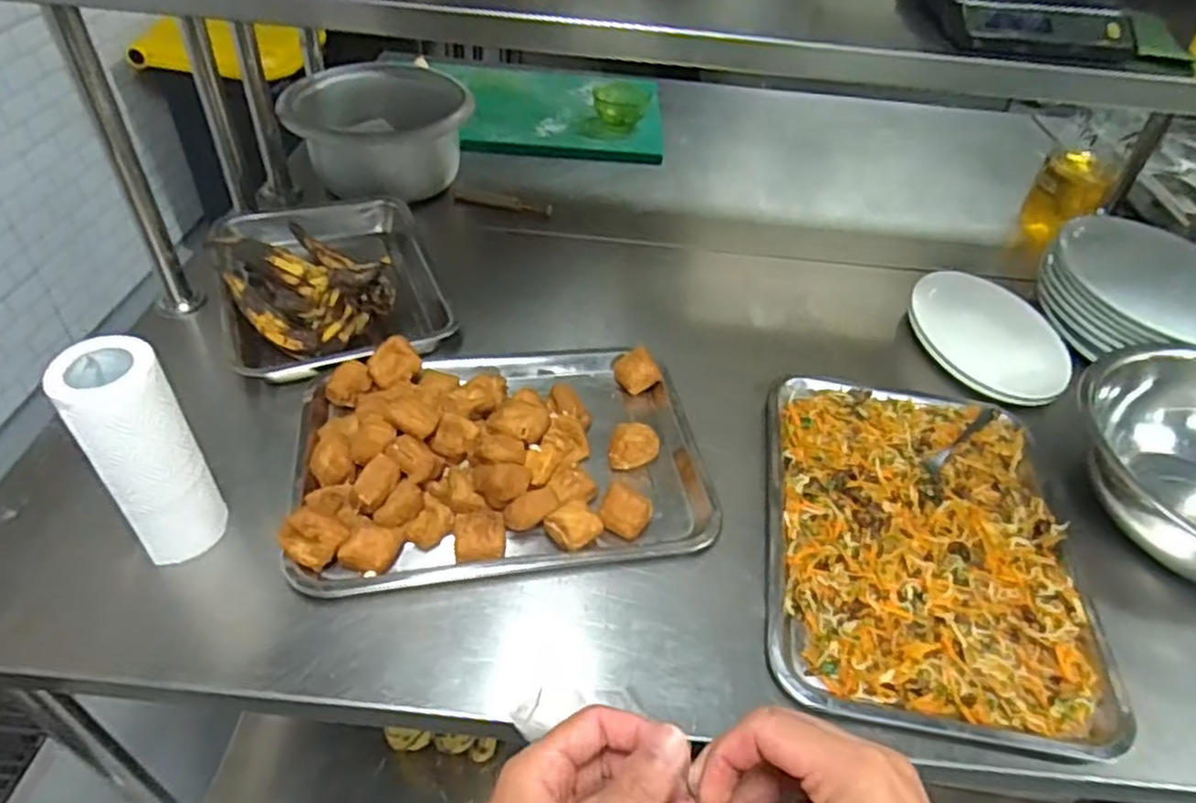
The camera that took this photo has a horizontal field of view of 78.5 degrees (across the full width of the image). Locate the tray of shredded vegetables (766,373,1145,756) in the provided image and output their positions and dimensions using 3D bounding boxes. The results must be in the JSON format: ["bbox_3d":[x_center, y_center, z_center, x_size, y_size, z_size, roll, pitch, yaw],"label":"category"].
[{"bbox_3d":[0.330,0.128,0.752,0.304,0.030,0.423,10,44,4],"label":"tray of shredded vegetables"}]

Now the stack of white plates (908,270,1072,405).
[{"bbox_3d":[0.523,-0.093,0.989,0.174,0.024,0.254,5,43,-1],"label":"stack of white plates"}]

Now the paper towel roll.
[{"bbox_3d":[-0.387,0.047,0.632,0.075,0.205,0.070,-25,52,-29],"label":"paper towel roll"}]

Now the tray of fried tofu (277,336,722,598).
[{"bbox_3d":[-0.101,0.037,0.781,0.418,0.080,0.311,-4,44,-10],"label":"tray of fried tofu"}]

